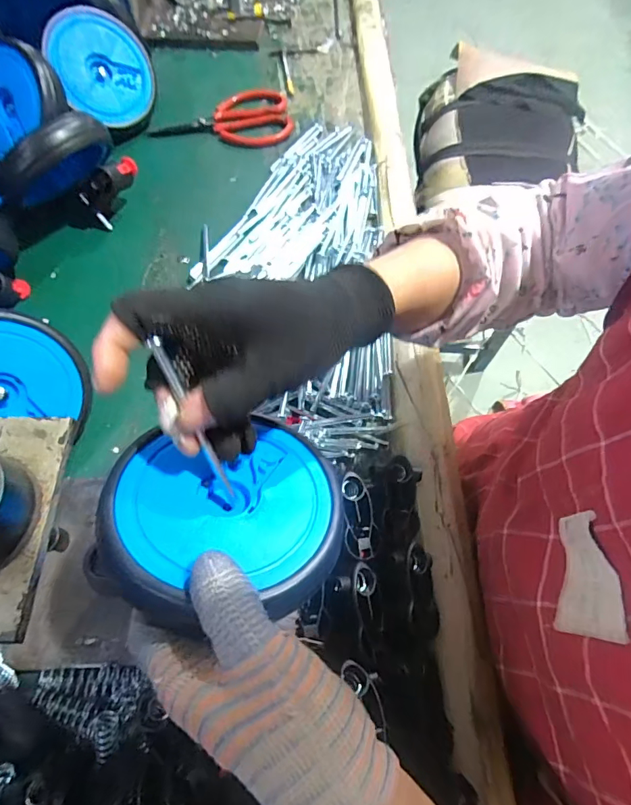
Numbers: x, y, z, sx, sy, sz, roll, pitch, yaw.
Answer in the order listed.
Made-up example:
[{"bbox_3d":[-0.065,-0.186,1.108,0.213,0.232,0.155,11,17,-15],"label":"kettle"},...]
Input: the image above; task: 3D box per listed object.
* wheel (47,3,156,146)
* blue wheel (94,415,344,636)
[{"bbox_3d":[-0.266,-0.413,0.571,0.117,0.134,0.029,-25,22,-20],"label":"wheel"},{"bbox_3d":[-0.051,0.069,0.260,0.128,0.042,0.111,-6,47,-24],"label":"blue wheel"}]

